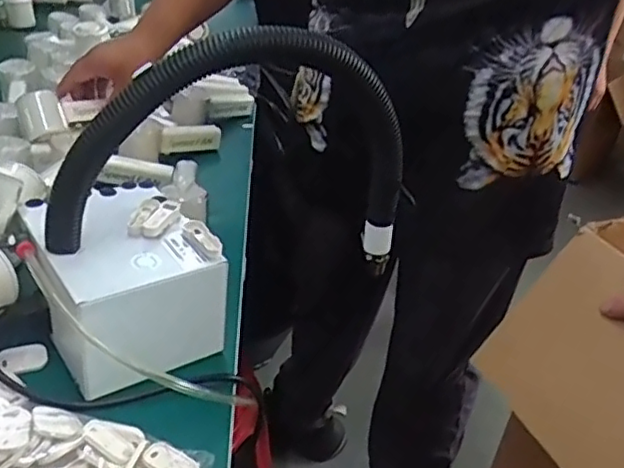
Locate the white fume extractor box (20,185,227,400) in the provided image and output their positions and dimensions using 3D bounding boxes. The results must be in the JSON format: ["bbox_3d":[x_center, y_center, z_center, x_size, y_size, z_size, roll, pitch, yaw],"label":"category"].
[{"bbox_3d":[-0.168,0.044,0.574,0.132,0.102,0.161,-17,39,-35],"label":"white fume extractor box"}]

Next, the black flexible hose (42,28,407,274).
[{"bbox_3d":[-0.058,-0.057,0.549,0.315,0.221,0.032,-7,34,-23],"label":"black flexible hose"}]

